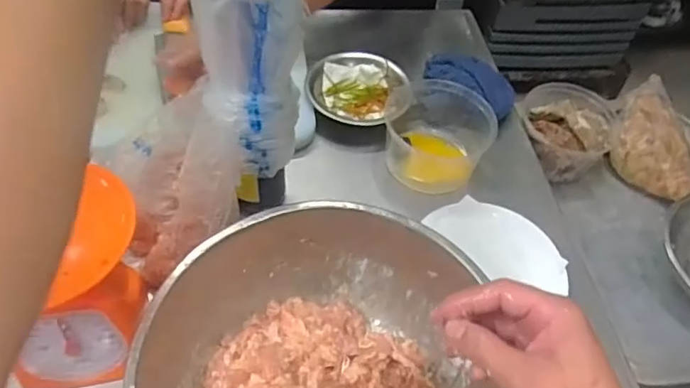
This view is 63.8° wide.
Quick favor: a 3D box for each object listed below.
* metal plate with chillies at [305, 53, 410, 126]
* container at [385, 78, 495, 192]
[{"bbox_3d":[0.013,-0.153,0.819,0.133,0.040,0.124,3,51,-4],"label":"metal plate with chillies"},{"bbox_3d":[0.126,-0.096,0.763,0.133,0.080,0.156,3,51,-3],"label":"container"}]

